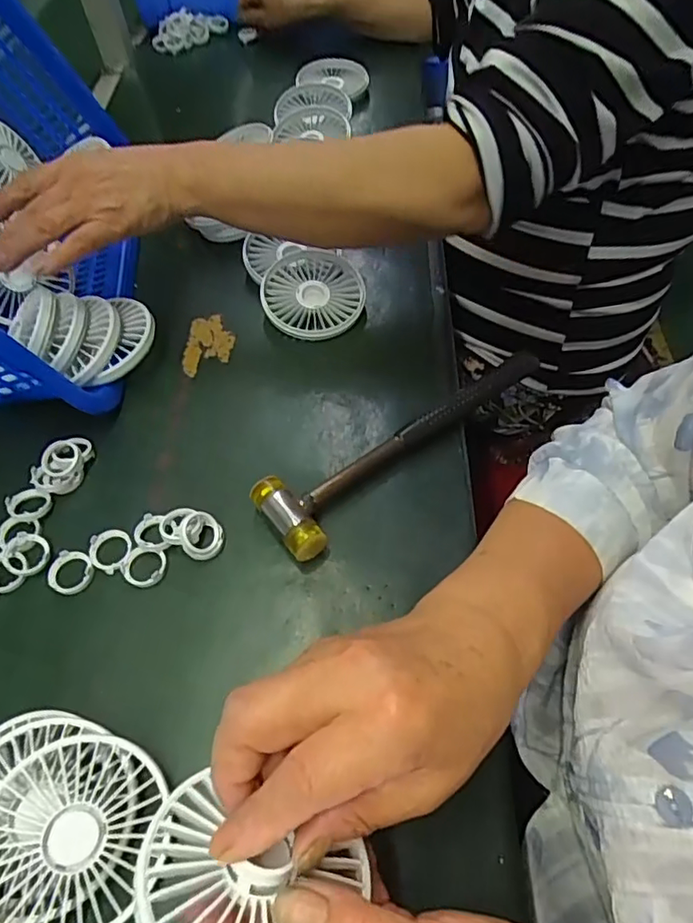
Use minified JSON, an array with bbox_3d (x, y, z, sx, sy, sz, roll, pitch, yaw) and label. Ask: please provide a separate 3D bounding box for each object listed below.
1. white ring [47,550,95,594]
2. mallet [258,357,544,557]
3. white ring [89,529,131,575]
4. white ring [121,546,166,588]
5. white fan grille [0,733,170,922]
[{"bbox_3d":[-0.179,0.072,0.376,0.028,0.004,0.028,-1,56,2],"label":"white ring"},{"bbox_3d":[0.043,-0.020,0.423,0.238,0.026,0.058,-36,61,-20],"label":"mallet"},{"bbox_3d":[-0.158,0.059,0.386,0.027,0.007,0.029,-1,56,2],"label":"white ring"},{"bbox_3d":[-0.133,0.068,0.376,0.028,0.006,0.025,6,56,7],"label":"white ring"},{"bbox_3d":[-0.136,0.182,0.282,0.076,0.015,0.085,18,62,-11],"label":"white fan grille"}]

